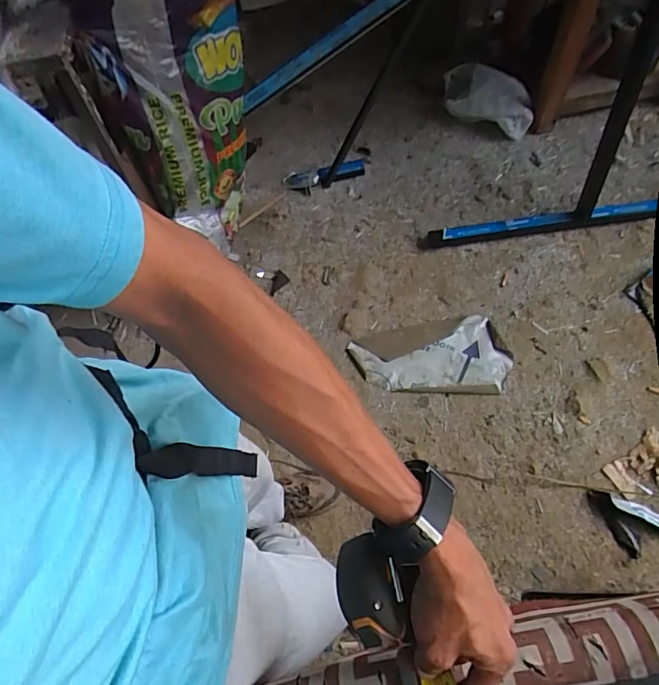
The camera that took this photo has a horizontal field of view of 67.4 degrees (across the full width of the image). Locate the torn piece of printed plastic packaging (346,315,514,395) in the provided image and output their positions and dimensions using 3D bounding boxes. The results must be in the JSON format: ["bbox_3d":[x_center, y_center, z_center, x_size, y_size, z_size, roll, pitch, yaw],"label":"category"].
[{"bbox_3d":[0.270,0.028,1.332,0.409,0.025,0.229,-1,61,7],"label":"torn piece of printed plastic packaging"}]

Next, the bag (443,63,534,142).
[{"bbox_3d":[0.523,-0.808,1.678,0.331,0.157,0.134,28,69,20],"label":"bag"}]

